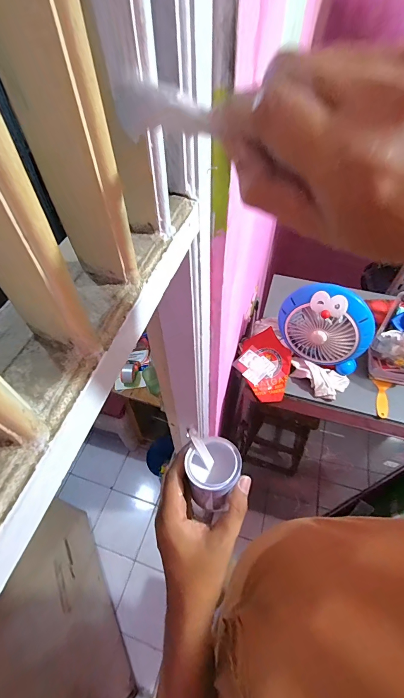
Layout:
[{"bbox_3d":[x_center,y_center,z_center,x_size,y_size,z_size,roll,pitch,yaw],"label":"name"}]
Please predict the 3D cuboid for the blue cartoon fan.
[{"bbox_3d":[0.317,-0.047,0.870,0.236,0.228,0.077,18,57,13],"label":"blue cartoon fan"}]

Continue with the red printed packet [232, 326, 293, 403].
[{"bbox_3d":[0.188,0.047,0.967,0.154,0.043,0.217,-33,59,-1],"label":"red printed packet"}]

